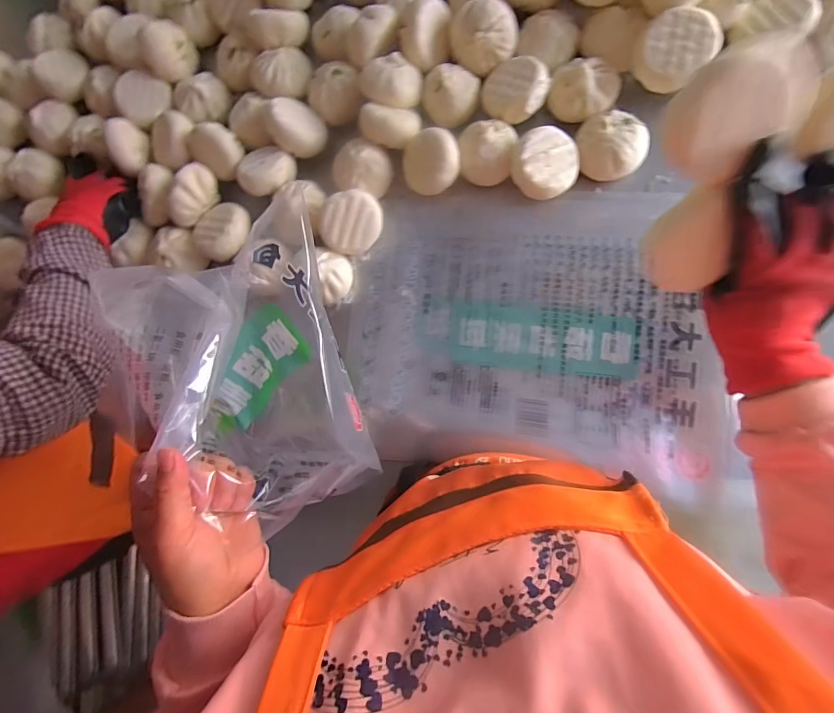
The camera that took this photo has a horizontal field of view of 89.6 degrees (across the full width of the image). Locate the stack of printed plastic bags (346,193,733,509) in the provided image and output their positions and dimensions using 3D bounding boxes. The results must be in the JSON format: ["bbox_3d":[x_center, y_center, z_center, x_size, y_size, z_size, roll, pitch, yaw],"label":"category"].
[{"bbox_3d":[0.134,-0.033,0.504,0.433,0.035,0.335,7,89,9],"label":"stack of printed plastic bags"}]

